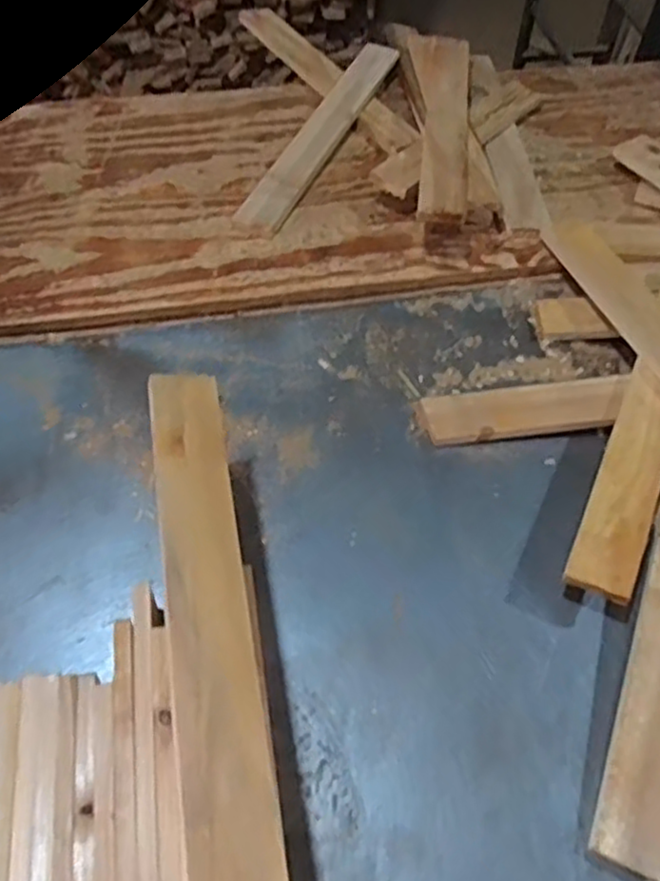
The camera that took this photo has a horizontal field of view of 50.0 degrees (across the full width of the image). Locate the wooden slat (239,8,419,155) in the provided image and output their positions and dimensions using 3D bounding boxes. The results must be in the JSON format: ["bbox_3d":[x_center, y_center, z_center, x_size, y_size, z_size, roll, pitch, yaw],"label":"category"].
[{"bbox_3d":[-0.008,-0.607,1.174,0.064,0.022,0.457,-33,65,-15],"label":"wooden slat"}]

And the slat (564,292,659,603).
[{"bbox_3d":[0.364,-0.057,0.784,0.064,0.018,0.508,24,59,16],"label":"slat"}]

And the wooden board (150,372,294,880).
[{"bbox_3d":[-0.079,0.154,0.488,0.065,0.012,0.501,2,54,-22],"label":"wooden board"}]

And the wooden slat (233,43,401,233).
[{"bbox_3d":[-0.007,-0.475,1.078,0.065,0.017,0.471,24,59,4],"label":"wooden slat"}]

